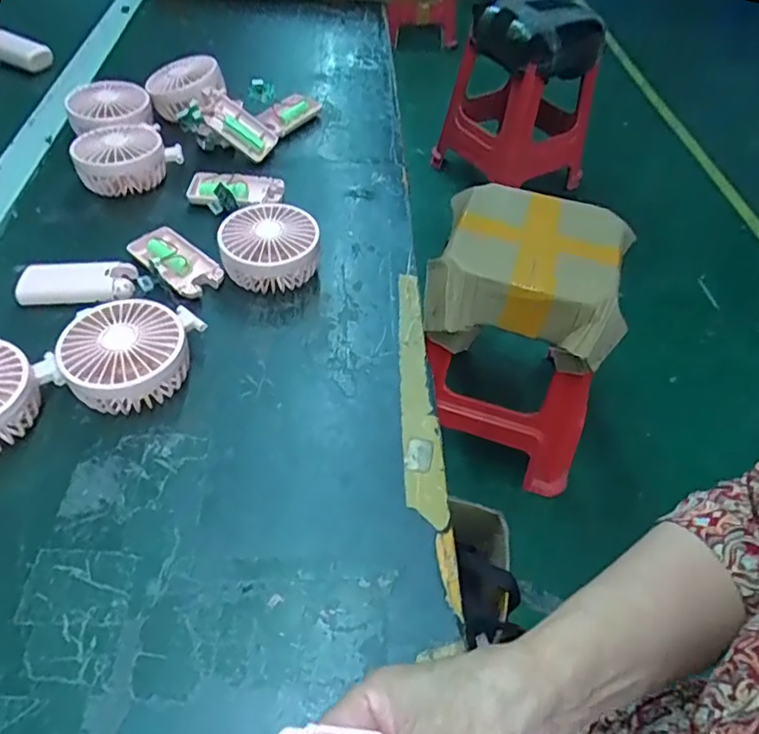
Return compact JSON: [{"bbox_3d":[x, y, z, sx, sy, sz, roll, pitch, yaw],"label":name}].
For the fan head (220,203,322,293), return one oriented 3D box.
[{"bbox_3d":[-0.096,-0.105,0.527,0.081,0.043,0.083,2,49,-3],"label":"fan head"}]

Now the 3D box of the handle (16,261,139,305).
[{"bbox_3d":[-0.257,-0.070,0.509,0.092,0.018,0.042,-1,49,-6],"label":"handle"}]

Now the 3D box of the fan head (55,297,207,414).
[{"bbox_3d":[-0.183,-0.006,0.439,0.088,0.045,0.091,2,49,-3],"label":"fan head"}]

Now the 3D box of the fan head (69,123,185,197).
[{"bbox_3d":[-0.258,-0.212,0.609,0.099,0.047,0.071,-31,58,-28],"label":"fan head"}]

